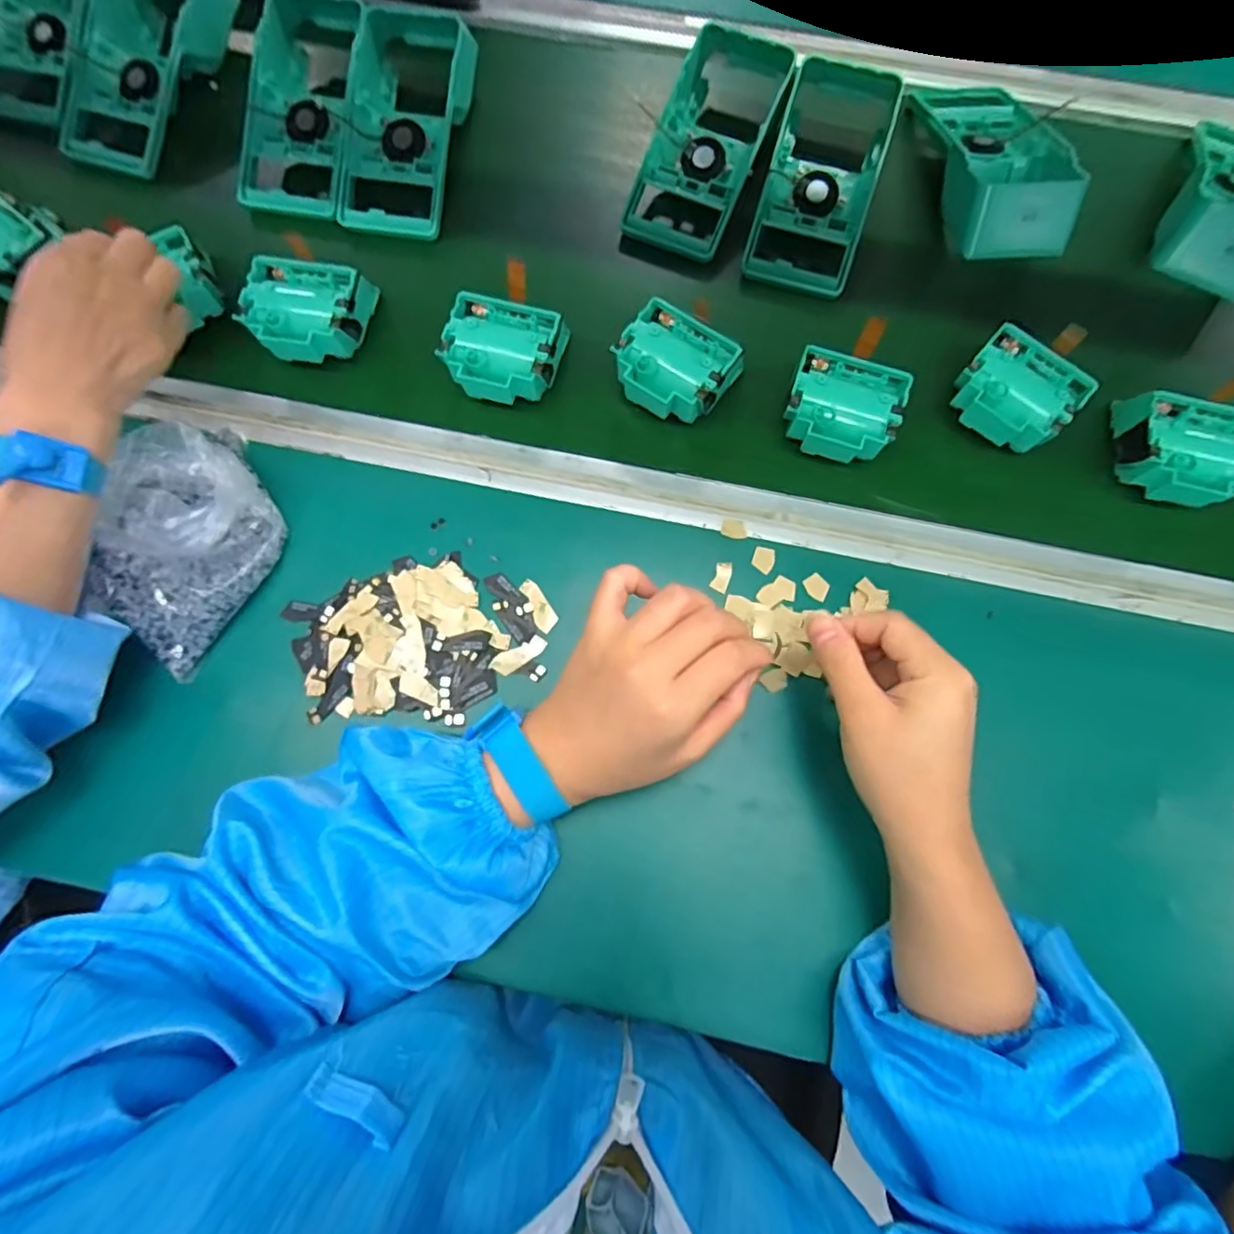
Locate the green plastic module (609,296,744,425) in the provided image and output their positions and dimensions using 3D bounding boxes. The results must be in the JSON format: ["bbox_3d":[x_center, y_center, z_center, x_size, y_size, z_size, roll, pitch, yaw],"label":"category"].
[{"bbox_3d":[0.039,-0.171,0.427,0.076,0.041,0.068,36,79,9],"label":"green plastic module"}]

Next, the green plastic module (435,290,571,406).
[{"bbox_3d":[-0.080,-0.186,0.431,0.075,0.044,0.069,12,76,3],"label":"green plastic module"}]

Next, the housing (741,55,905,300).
[{"bbox_3d":[0.159,-0.343,0.466,0.080,0.048,0.183,16,80,8],"label":"housing"}]

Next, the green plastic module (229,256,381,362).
[{"bbox_3d":[-0.223,-0.218,0.439,0.075,0.041,0.069,7,76,2],"label":"green plastic module"}]

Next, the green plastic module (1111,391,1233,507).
[{"bbox_3d":[0.378,-0.111,0.409,0.079,0.044,0.074,24,79,6],"label":"green plastic module"}]

